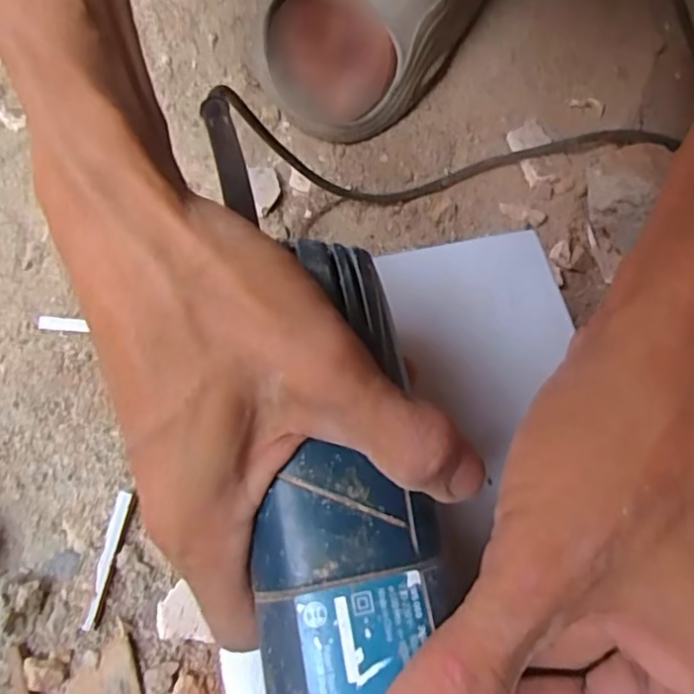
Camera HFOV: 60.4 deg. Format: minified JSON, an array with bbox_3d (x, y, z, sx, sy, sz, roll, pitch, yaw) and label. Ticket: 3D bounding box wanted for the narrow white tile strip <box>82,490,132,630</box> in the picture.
[{"bbox_3d":[-0.126,0.111,0.315,0.008,0.008,0.068,6,71,3],"label":"narrow white tile strip"}]

